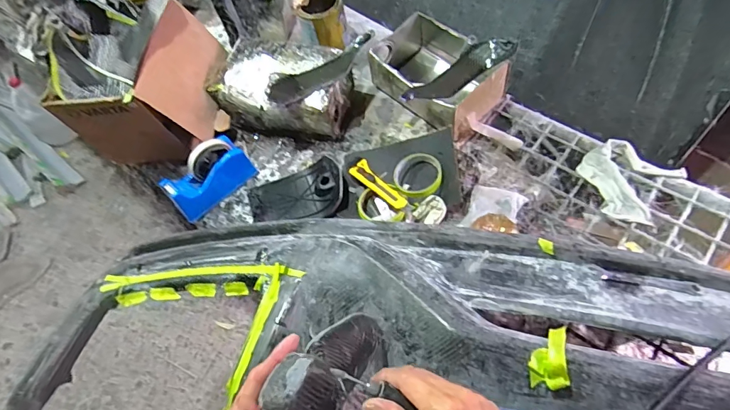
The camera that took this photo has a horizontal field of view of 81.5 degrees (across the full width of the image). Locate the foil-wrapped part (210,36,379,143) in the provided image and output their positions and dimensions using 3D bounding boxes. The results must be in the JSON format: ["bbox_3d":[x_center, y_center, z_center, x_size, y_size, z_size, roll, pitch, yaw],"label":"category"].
[{"bbox_3d":[-0.145,-0.240,0.895,0.283,0.127,0.168,8,61,8],"label":"foil-wrapped part"}]

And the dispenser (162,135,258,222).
[{"bbox_3d":[-0.296,-0.056,0.800,0.060,0.109,0.159,40,70,22],"label":"dispenser"}]

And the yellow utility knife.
[{"bbox_3d":[0.027,-0.037,0.773,0.036,0.012,0.128,-40,66,-18],"label":"yellow utility knife"}]

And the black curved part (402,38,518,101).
[{"bbox_3d":[0.169,-0.256,0.807,0.224,0.055,0.073,-27,62,-12],"label":"black curved part"}]

